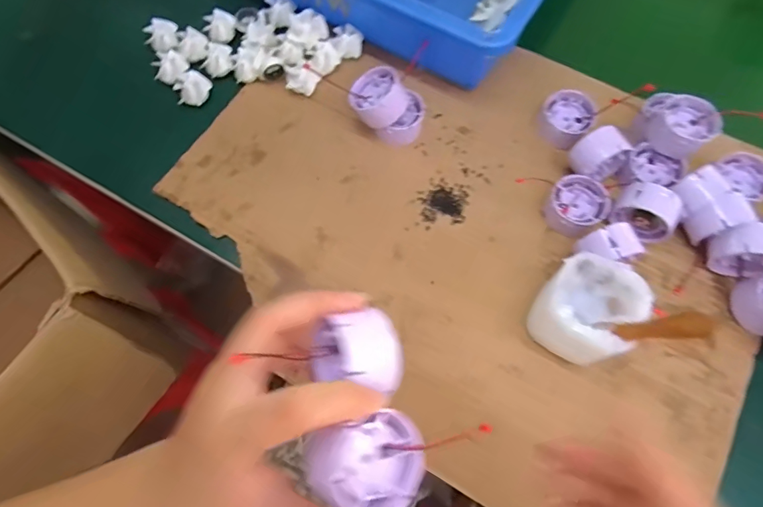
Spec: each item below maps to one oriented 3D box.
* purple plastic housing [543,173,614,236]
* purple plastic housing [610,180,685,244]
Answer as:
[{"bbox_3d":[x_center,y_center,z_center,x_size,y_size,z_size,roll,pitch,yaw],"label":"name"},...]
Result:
[{"bbox_3d":[0.167,-0.040,0.393,0.047,0.024,0.046,29,71,11],"label":"purple plastic housing"},{"bbox_3d":[0.219,-0.036,0.378,0.047,0.041,0.030,32,72,12],"label":"purple plastic housing"}]

